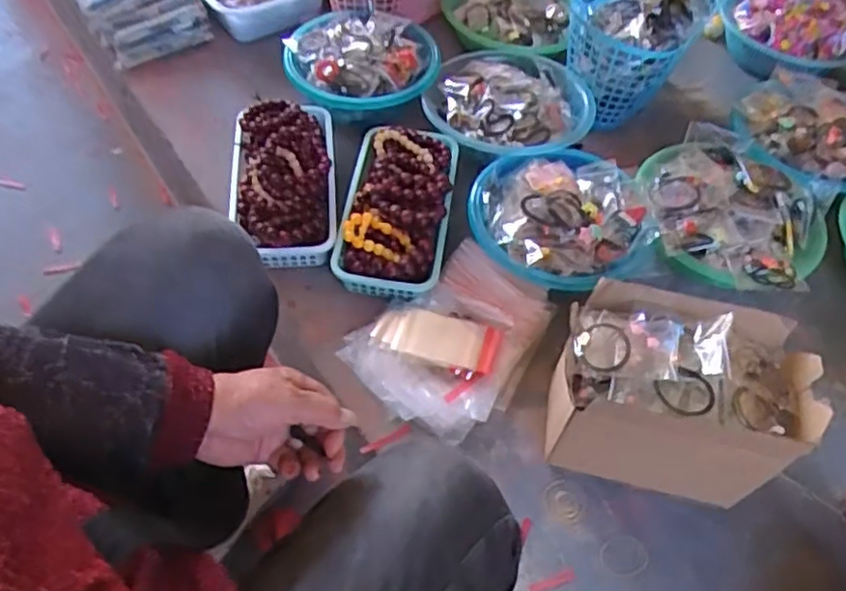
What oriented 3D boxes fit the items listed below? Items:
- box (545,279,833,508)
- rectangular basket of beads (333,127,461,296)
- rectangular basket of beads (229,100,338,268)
[{"bbox_3d":[0.234,0.107,0.672,0.232,0.180,0.134,16,54,6],"label":"box"},{"bbox_3d":[-0.030,-0.126,0.863,0.129,0.078,0.261,10,54,1],"label":"rectangular basket of beads"},{"bbox_3d":[-0.179,-0.165,0.877,0.122,0.090,0.258,-2,54,-7],"label":"rectangular basket of beads"}]

